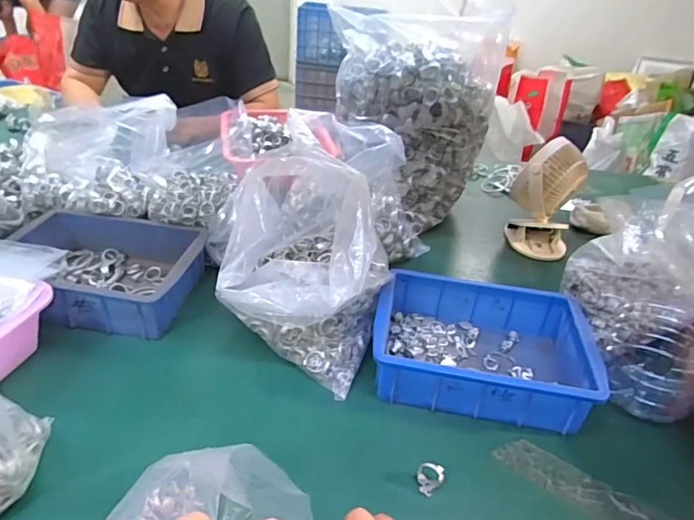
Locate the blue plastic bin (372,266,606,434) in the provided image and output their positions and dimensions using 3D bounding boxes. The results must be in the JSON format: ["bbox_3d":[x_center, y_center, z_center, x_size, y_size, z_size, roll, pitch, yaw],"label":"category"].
[{"bbox_3d":[0.158,0.104,0.581,0.247,0.081,0.177,12,33,8],"label":"blue plastic bin"}]

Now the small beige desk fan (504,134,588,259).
[{"bbox_3d":[0.347,-0.104,0.824,0.112,0.176,0.091,25,38,27],"label":"small beige desk fan"}]

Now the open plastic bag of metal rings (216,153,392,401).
[{"bbox_3d":[-0.047,-0.007,0.590,0.194,0.210,0.228,11,33,6],"label":"open plastic bag of metal rings"}]

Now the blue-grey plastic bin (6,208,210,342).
[{"bbox_3d":[-0.328,0.011,0.648,0.244,0.068,0.194,6,33,-3],"label":"blue-grey plastic bin"}]

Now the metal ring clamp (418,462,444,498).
[{"bbox_3d":[0.079,0.207,0.454,0.024,0.024,0.022,17,34,14],"label":"metal ring clamp"}]

